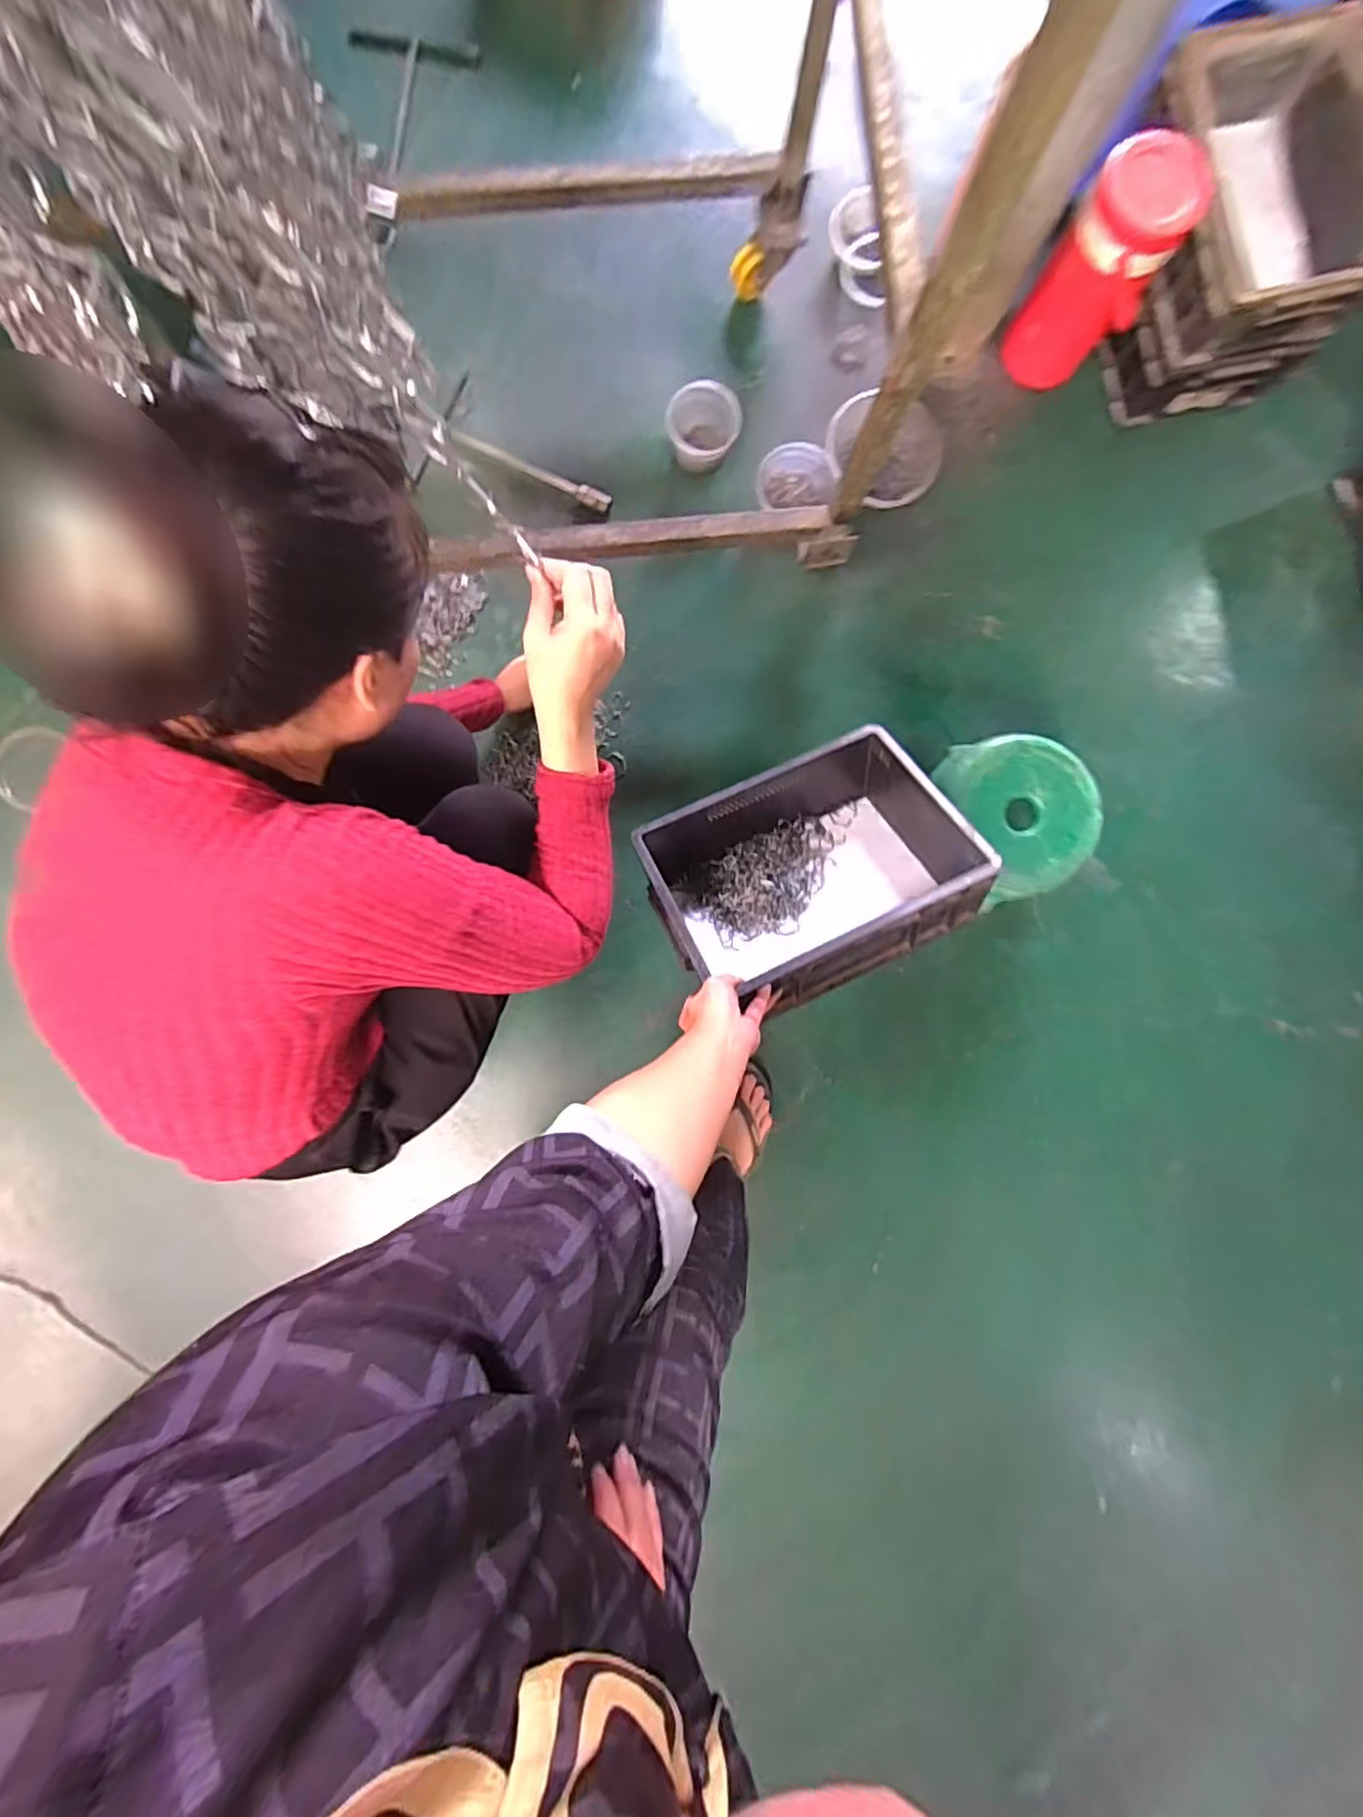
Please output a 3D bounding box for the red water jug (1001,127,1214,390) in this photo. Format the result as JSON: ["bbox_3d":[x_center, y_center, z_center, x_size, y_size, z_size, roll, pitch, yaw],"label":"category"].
[{"bbox_3d":[0.564,-0.854,0.886,0.135,0.257,0.109,34,88,-2],"label":"red water jug"}]

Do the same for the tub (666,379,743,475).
[{"bbox_3d":[0.031,-0.702,0.971,0.102,0.082,0.089,14,88,-3],"label":"tub"}]

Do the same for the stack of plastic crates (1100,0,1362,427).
[{"bbox_3d":[0.751,-0.911,0.894,0.258,0.228,0.371,-12,90,-3],"label":"stack of plastic crates"}]

